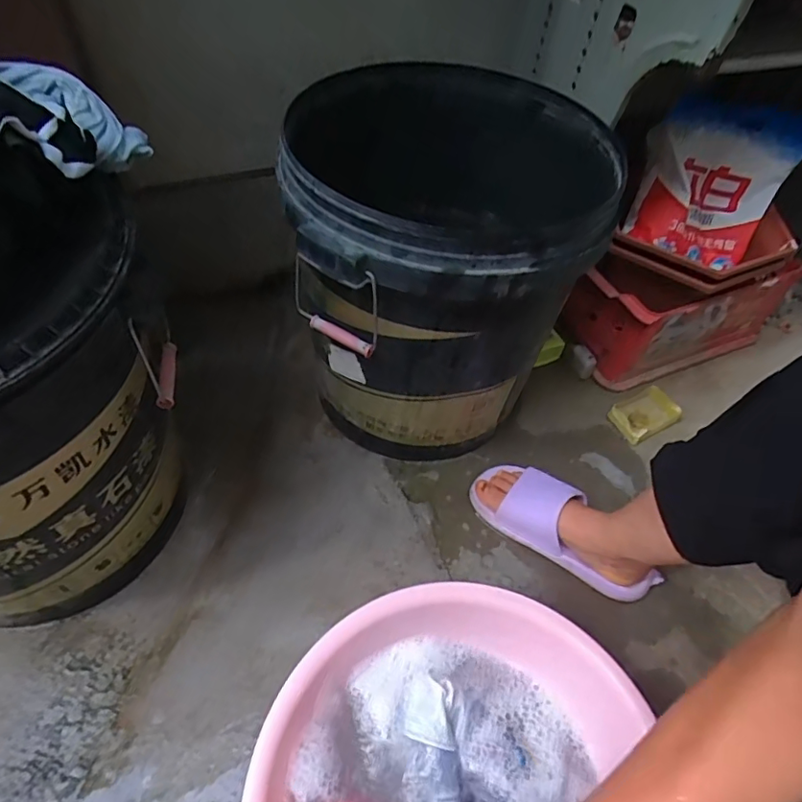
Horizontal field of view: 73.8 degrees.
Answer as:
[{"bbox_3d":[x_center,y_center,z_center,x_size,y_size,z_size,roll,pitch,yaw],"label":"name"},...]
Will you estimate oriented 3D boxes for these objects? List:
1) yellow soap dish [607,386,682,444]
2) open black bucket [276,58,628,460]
[{"bbox_3d":[0.386,0.021,0.848,0.105,0.025,0.071,-22,57,-21],"label":"yellow soap dish"},{"bbox_3d":[0.047,-0.156,0.717,0.354,0.399,0.383,11,52,2],"label":"open black bucket"}]

